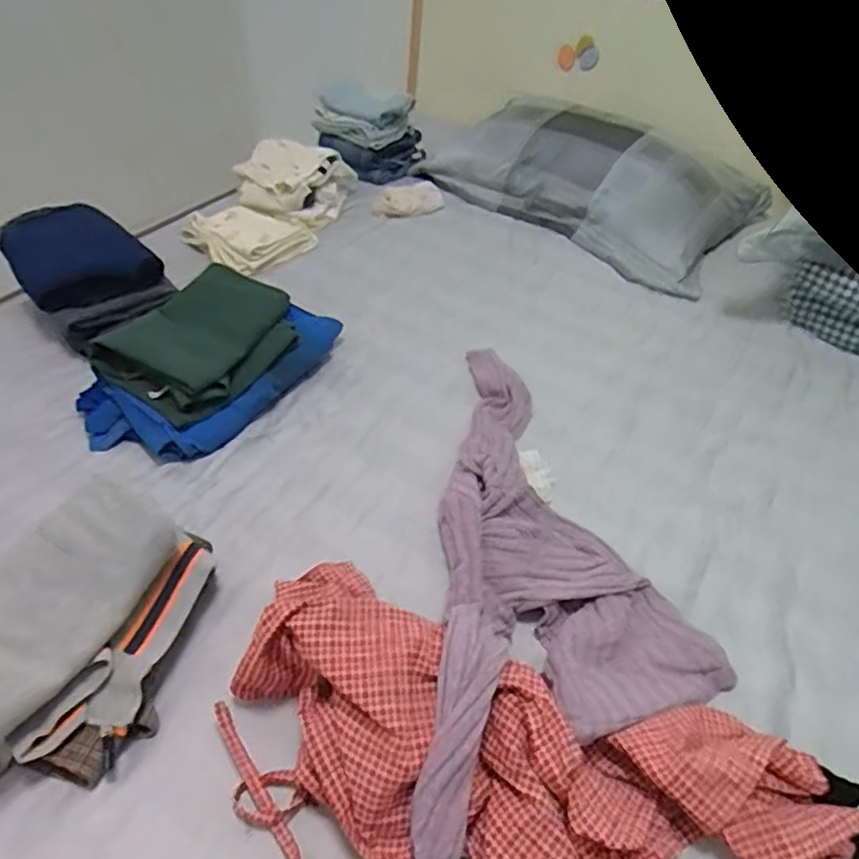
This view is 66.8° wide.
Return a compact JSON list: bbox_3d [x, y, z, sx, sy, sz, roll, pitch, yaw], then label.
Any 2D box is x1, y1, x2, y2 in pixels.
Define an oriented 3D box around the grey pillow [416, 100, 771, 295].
[{"bbox_3d":[0.339,-0.567,1.448,0.703,0.155,0.394,29,49,21],"label":"grey pillow"}]

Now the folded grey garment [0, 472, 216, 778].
[{"bbox_3d":[-0.362,0.191,0.645,0.195,0.140,0.262,16,45,10],"label":"folded grey garment"}]

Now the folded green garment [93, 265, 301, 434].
[{"bbox_3d":[-0.335,-0.137,0.979,0.213,0.055,0.279,27,48,20],"label":"folded green garment"}]

